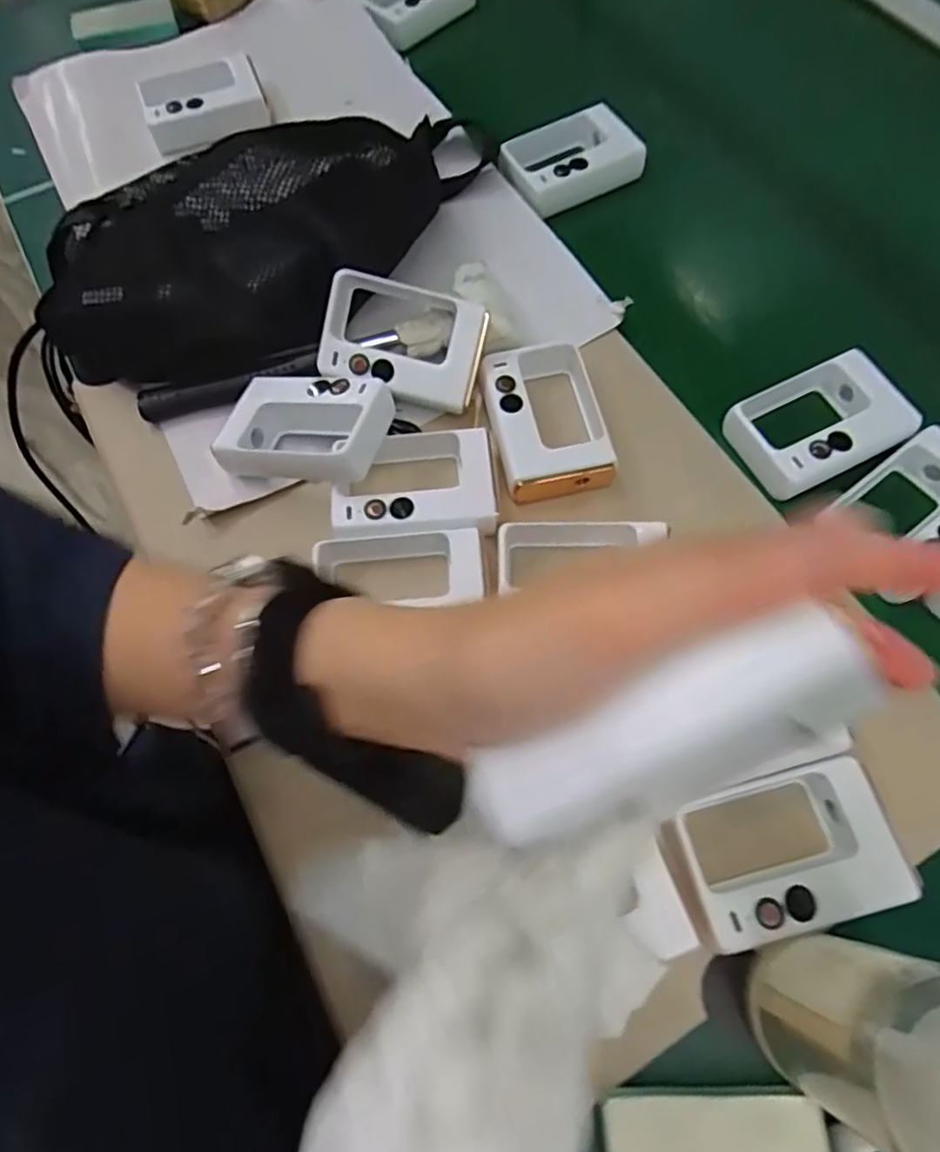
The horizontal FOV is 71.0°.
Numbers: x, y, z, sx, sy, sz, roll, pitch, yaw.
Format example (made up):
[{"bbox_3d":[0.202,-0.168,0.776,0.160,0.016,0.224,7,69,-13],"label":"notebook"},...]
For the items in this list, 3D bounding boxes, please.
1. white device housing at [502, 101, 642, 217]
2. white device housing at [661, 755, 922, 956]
[{"bbox_3d":[0.079,-0.324,0.513,0.099,0.023,0.070,-29,68,-10],"label":"white device housing"},{"bbox_3d":[0.147,0.130,0.308,0.101,0.021,0.064,-16,67,-5],"label":"white device housing"}]

